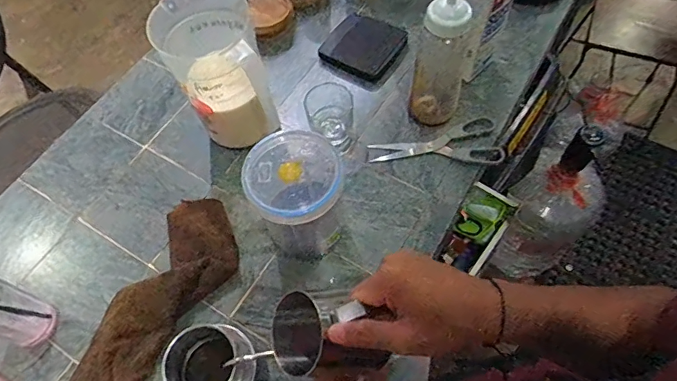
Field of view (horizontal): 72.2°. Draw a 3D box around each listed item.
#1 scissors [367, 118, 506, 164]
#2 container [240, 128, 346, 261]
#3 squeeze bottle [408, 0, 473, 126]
[{"bbox_3d":[0.149,-0.076,0.717,0.203,0.013,0.074,0,62,4],"label":"scissors"},{"bbox_3d":[-0.049,0.016,0.601,0.105,0.161,0.106,-2,62,3],"label":"container"},{"bbox_3d":[0.149,-0.194,0.666,0.070,0.229,0.076,14,64,11],"label":"squeeze bottle"}]

